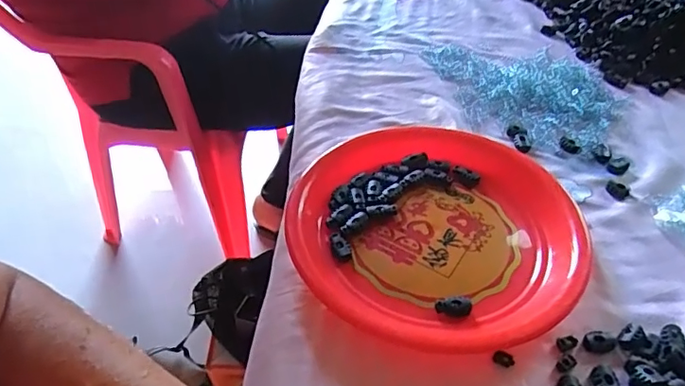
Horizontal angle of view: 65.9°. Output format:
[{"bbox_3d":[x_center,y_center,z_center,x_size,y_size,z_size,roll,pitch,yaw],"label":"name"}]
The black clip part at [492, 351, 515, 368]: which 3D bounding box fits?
[{"bbox_3d":[0.123,0.126,0.402,0.016,0.006,0.009,22,50,22],"label":"black clip part"}]

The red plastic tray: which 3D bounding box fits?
[{"bbox_3d":[0.091,0.020,0.490,0.249,0.025,0.258,20,49,21],"label":"red plastic tray"}]

